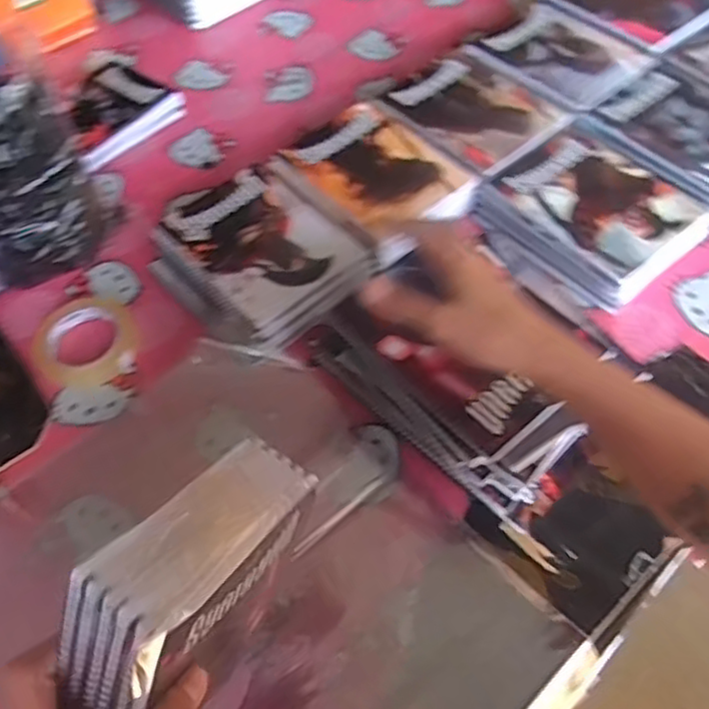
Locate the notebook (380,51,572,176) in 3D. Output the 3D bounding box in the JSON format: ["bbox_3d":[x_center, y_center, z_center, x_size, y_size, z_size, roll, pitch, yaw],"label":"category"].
[{"bbox_3d":[0.147,-0.302,0.841,0.153,0.008,0.194,-35,60,-18],"label":"notebook"}]

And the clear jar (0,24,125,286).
[{"bbox_3d":[-0.359,-0.199,0.721,0.150,0.234,0.150,-27,58,-13],"label":"clear jar"}]

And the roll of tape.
[{"bbox_3d":[-0.291,-0.017,0.728,0.106,0.019,0.103,-2,56,3],"label":"roll of tape"}]

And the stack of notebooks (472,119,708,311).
[{"bbox_3d":[0.271,-0.164,0.761,0.179,0.043,0.203,-37,61,-19],"label":"stack of notebooks"}]

